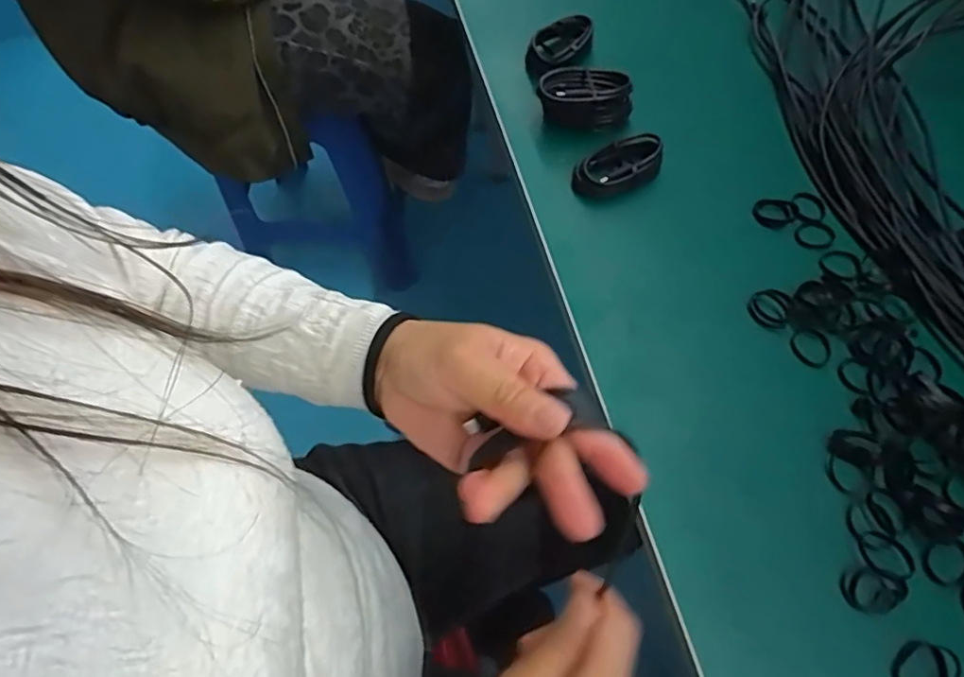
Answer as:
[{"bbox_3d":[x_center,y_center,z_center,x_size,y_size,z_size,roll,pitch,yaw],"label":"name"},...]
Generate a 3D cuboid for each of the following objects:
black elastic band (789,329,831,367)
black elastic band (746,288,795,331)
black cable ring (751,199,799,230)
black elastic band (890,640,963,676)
[{"bbox_3d":[0.222,0.005,0.384,0.026,0.004,0.026,33,69,19],"label":"black elastic band"},{"bbox_3d":[0.202,-0.021,0.399,0.029,0.005,0.029,-40,67,-16],"label":"black elastic band"},{"bbox_3d":[0.224,-0.097,0.437,0.030,0.005,0.026,25,67,16],"label":"black cable ring"},{"bbox_3d":[0.229,0.170,0.294,0.033,0.004,0.024,-36,66,-14],"label":"black elastic band"}]

